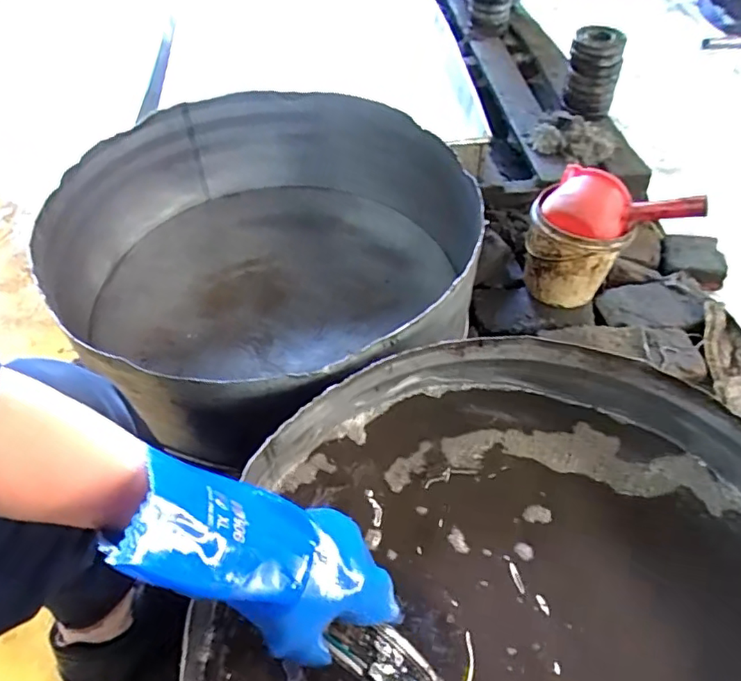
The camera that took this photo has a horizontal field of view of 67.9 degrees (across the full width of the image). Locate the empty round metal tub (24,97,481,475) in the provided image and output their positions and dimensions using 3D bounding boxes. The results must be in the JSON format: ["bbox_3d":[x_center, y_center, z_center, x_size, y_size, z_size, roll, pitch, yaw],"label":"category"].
[{"bbox_3d":[-0.134,-0.121,0.764,0.540,0.207,0.511,1,55,-2],"label":"empty round metal tub"}]

